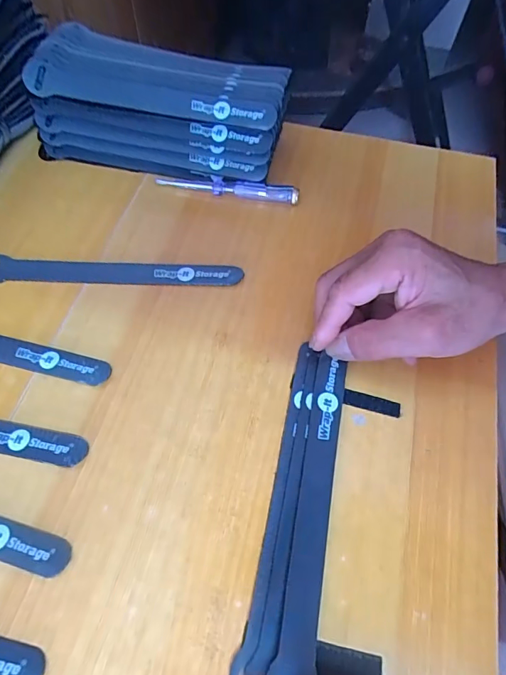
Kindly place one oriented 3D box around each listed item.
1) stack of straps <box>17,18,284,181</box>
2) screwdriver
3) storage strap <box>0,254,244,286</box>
[{"bbox_3d":[-0.073,-0.191,0.363,0.203,0.069,0.082,11,62,5],"label":"stack of straps"},{"bbox_3d":[-0.021,-0.127,0.362,0.118,0.014,0.010,10,62,5],"label":"screwdriver"},{"bbox_3d":[-0.108,-0.050,0.327,0.195,0.004,0.024,0,62,0],"label":"storage strap"}]

